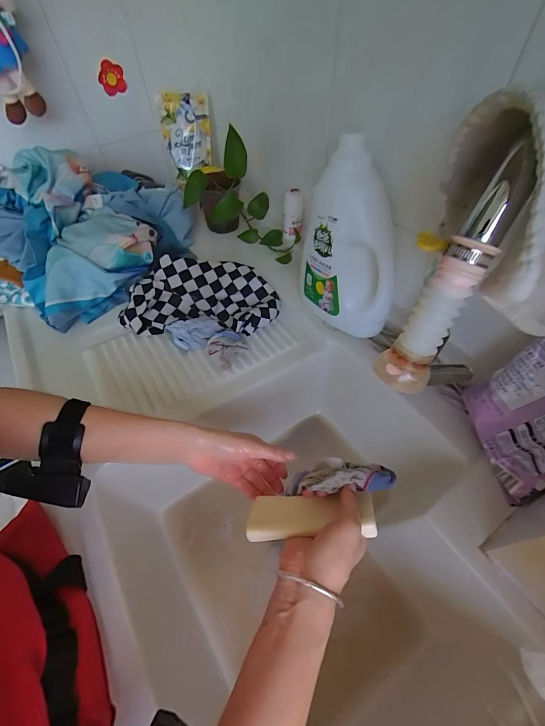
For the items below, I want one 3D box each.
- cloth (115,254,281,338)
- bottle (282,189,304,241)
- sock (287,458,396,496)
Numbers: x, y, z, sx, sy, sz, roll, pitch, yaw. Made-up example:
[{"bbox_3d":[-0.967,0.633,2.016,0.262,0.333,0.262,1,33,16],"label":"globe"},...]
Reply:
[{"bbox_3d":[-0.131,-0.131,0.603,0.272,0.063,0.157,-3,52,1],"label":"cloth"},{"bbox_3d":[0.045,-0.328,0.704,0.045,0.092,0.047,0,53,4],"label":"bottle"},{"bbox_3d":[0.068,0.121,0.335,0.112,0.043,0.033,-9,51,15],"label":"sock"}]

